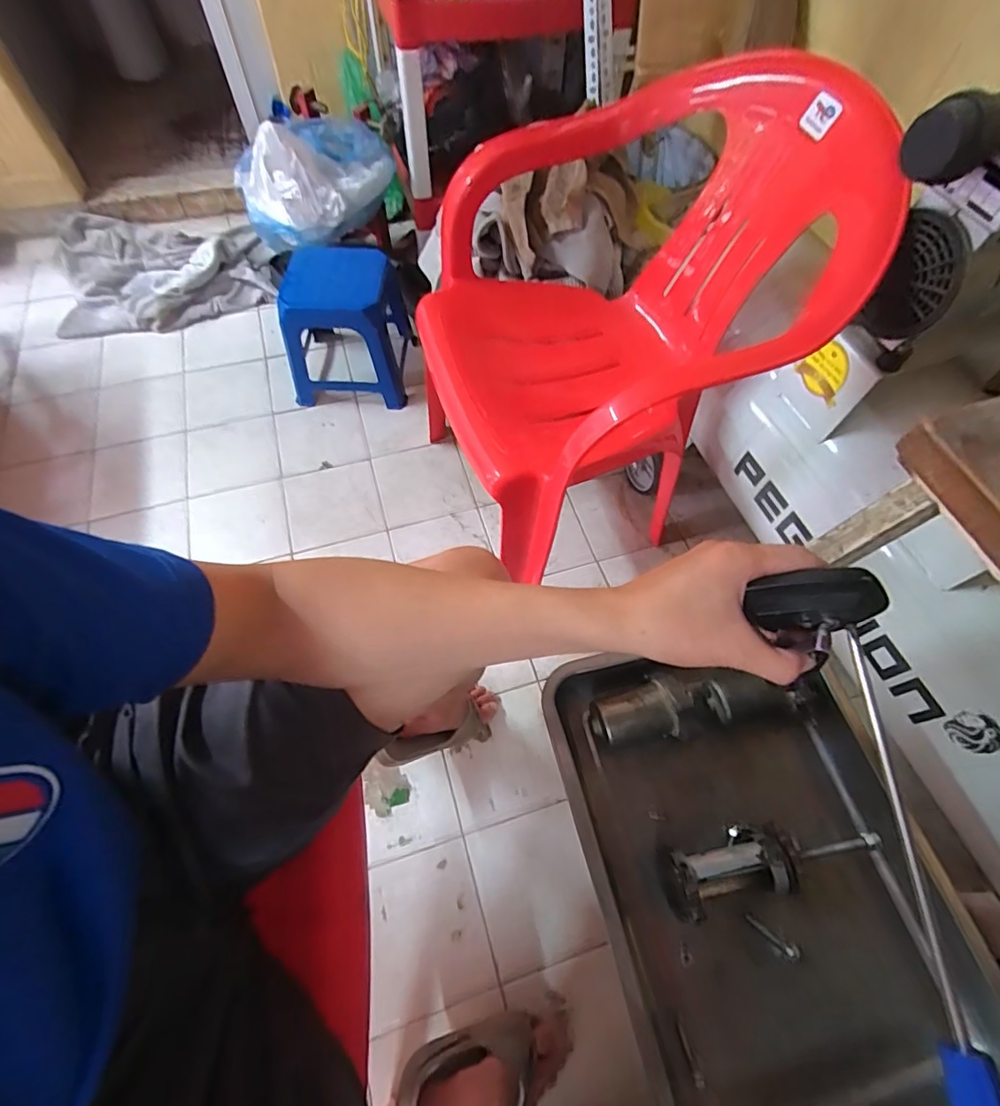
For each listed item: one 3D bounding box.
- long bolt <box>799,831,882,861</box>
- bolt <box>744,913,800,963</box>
[{"bbox_3d":[0.301,0.259,0.456,0.072,0.012,0.011,-8,62,-6],"label":"long bolt"},{"bbox_3d":[0.237,0.335,0.450,0.045,0.007,0.014,32,65,31],"label":"bolt"}]

